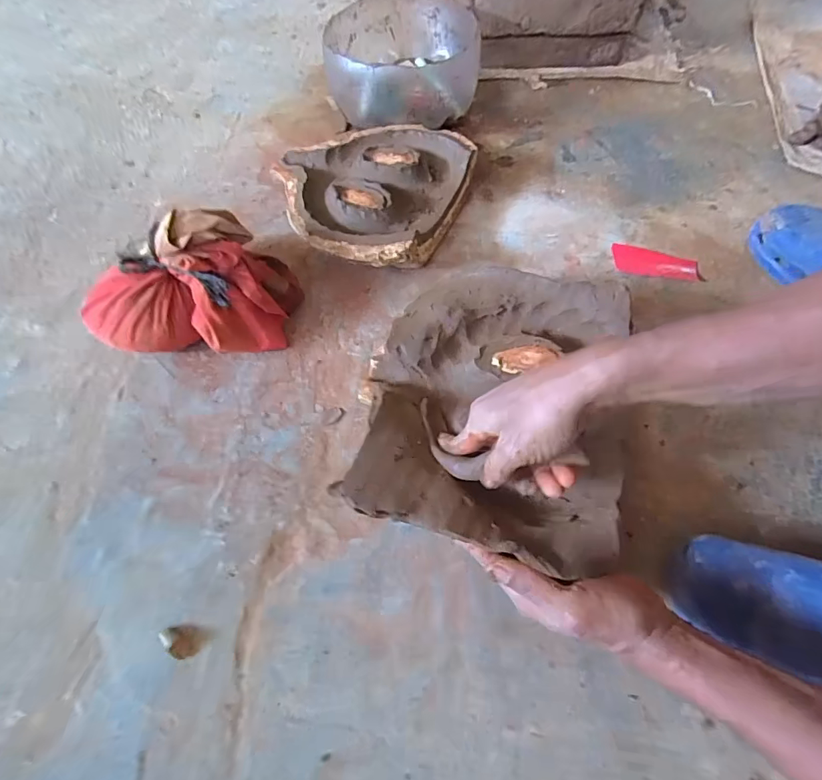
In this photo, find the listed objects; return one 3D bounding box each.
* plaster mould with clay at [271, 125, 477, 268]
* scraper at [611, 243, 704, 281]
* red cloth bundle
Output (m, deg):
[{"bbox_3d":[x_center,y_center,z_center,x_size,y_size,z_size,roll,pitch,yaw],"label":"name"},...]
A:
[{"bbox_3d":[-0.064,-0.279,0.651,0.254,0.068,0.267,-1,61,2],"label":"plaster mould with clay"},{"bbox_3d":[0.319,-0.167,0.596,0.108,0.009,0.050,10,62,8],"label":"scraper"},{"bbox_3d":[-0.257,-0.123,0.528,0.230,0.131,0.148,-15,61,-6],"label":"red cloth bundle"}]

